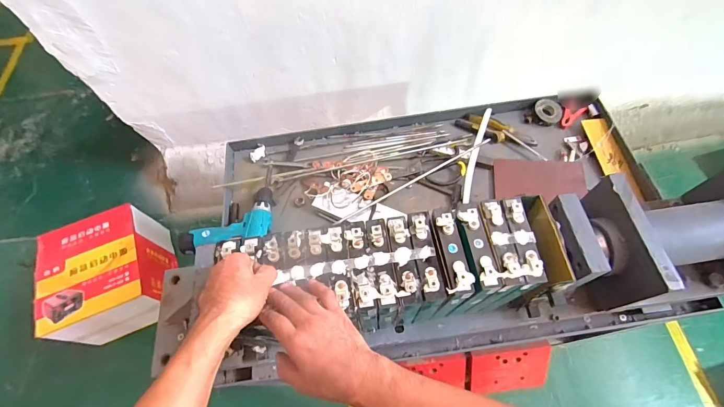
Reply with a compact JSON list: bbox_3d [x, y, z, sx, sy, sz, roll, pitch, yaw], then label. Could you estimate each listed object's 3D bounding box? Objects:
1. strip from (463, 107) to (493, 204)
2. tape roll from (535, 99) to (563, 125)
[{"bbox_3d":[0.294,-0.128,0.906,0.025,0.019,0.295,16,65,11],"label":"strip"},{"bbox_3d":[0.518,-0.256,0.975,0.075,0.024,0.084,30,69,17],"label":"tape roll"}]

